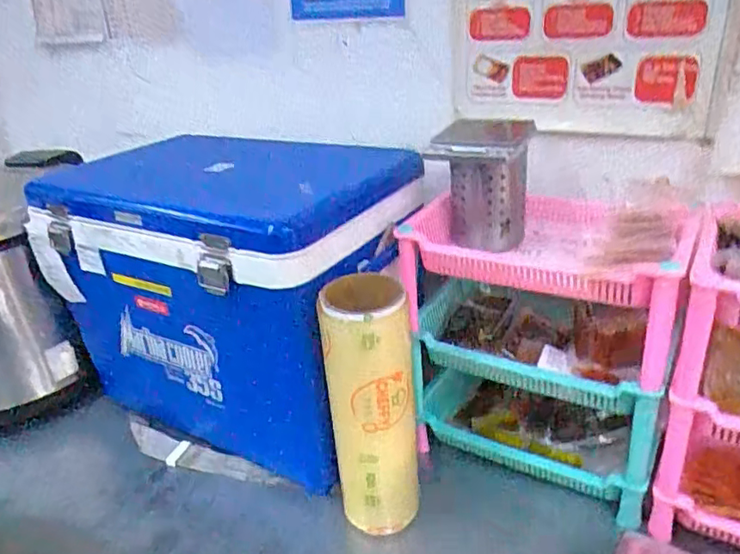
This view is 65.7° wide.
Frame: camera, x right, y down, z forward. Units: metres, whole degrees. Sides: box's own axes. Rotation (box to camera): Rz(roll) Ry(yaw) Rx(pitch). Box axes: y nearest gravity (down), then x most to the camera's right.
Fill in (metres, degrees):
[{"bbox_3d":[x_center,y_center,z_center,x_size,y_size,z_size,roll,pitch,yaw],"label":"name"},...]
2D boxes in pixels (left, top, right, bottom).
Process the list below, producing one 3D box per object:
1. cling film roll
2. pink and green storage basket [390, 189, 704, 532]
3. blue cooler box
[{"bbox_3d":[0.005,0.162,0.646,0.091,0.336,0.078,-3,26,4],"label":"cling film roll"},{"bbox_3d":[0.204,0.074,0.725,0.307,0.313,0.189,8,29,25],"label":"pink and green storage basket"},{"bbox_3d":[-0.200,0.019,0.855,0.528,0.368,0.292,11,30,29],"label":"blue cooler box"}]

